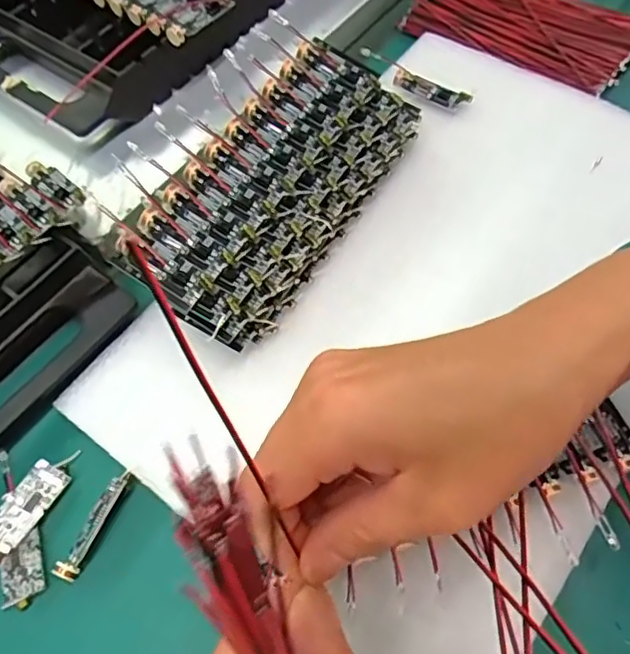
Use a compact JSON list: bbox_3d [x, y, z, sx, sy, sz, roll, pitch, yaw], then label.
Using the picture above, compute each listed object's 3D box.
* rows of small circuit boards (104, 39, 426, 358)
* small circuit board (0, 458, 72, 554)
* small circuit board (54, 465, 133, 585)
[{"bbox_3d":[-0.018,-0.068,0.301,0.072,0.044,0.166,29,65,17],"label":"rows of small circuit boards"},{"bbox_3d":[-0.124,0.077,0.255,0.017,0.004,0.043,35,57,-2],"label":"small circuit board"},{"bbox_3d":[-0.092,0.082,0.255,0.010,0.005,0.047,21,65,16],"label":"small circuit board"}]

